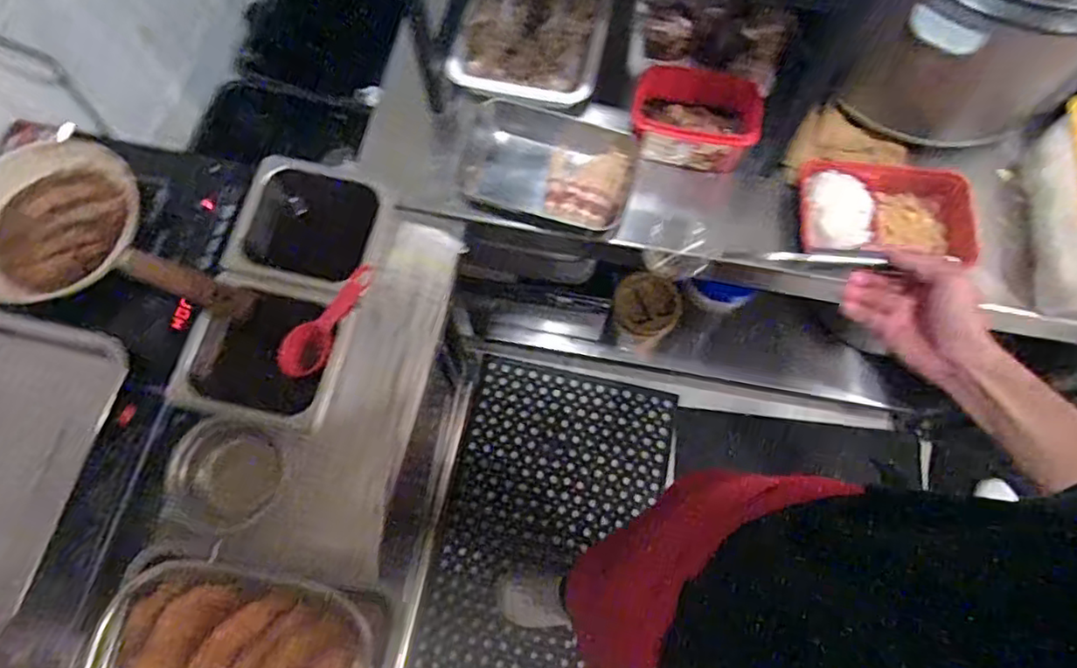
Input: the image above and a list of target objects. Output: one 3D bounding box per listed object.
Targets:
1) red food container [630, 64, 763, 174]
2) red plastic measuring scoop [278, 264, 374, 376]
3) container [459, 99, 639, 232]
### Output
[{"bbox_3d":[0.209,-0.287,0.843,0.168,0.071,0.109,13,72,4],"label":"red food container"},{"bbox_3d":[-0.245,-0.017,0.729,0.044,0.023,0.151,37,91,11],"label":"red plastic measuring scoop"},{"bbox_3d":[0.011,-0.225,0.862,0.231,0.055,0.164,17,72,5],"label":"container"}]

